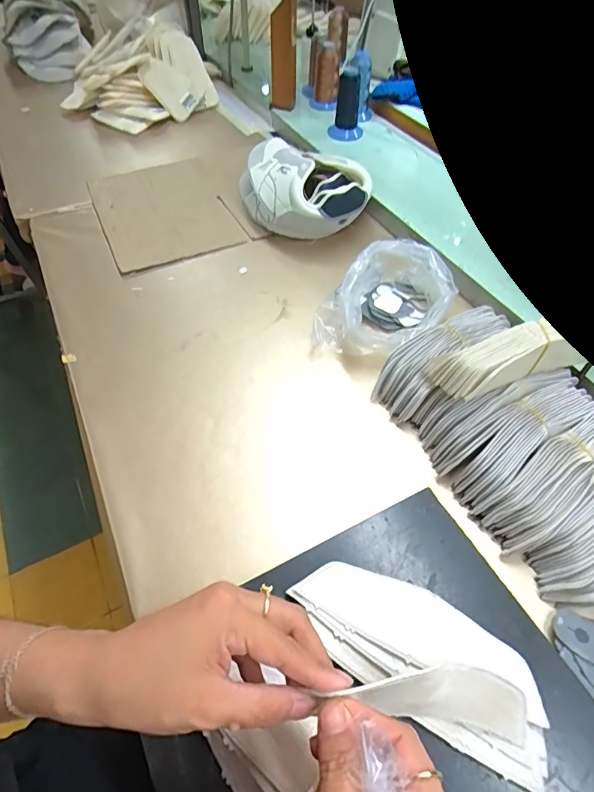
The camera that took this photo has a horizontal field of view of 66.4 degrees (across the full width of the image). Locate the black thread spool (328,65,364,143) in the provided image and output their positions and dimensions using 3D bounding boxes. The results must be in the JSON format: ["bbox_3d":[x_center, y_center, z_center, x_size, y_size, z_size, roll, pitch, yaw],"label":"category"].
[{"bbox_3d":[0.096,-0.563,0.885,0.067,0.123,0.055,3,53,4],"label":"black thread spool"}]

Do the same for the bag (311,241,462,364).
[{"bbox_3d":[0.111,-0.117,0.587,0.192,0.071,0.133,-39,61,-24],"label":"bag"}]

